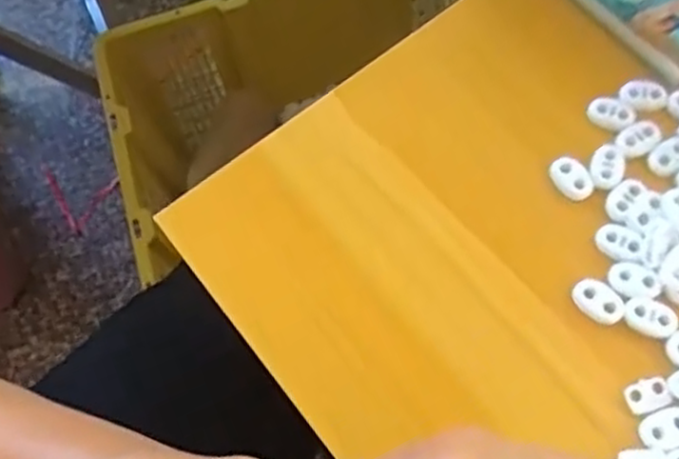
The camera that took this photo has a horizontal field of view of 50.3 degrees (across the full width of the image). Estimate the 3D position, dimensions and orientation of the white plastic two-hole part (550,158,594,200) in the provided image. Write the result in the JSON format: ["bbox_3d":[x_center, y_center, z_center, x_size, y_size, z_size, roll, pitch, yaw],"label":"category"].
[{"bbox_3d":[0.110,-0.024,0.342,0.016,0.004,0.022,-30,68,-10],"label":"white plastic two-hole part"}]

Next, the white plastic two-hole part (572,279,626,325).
[{"bbox_3d":[0.115,0.032,0.319,0.015,0.004,0.023,-41,71,-14],"label":"white plastic two-hole part"}]

